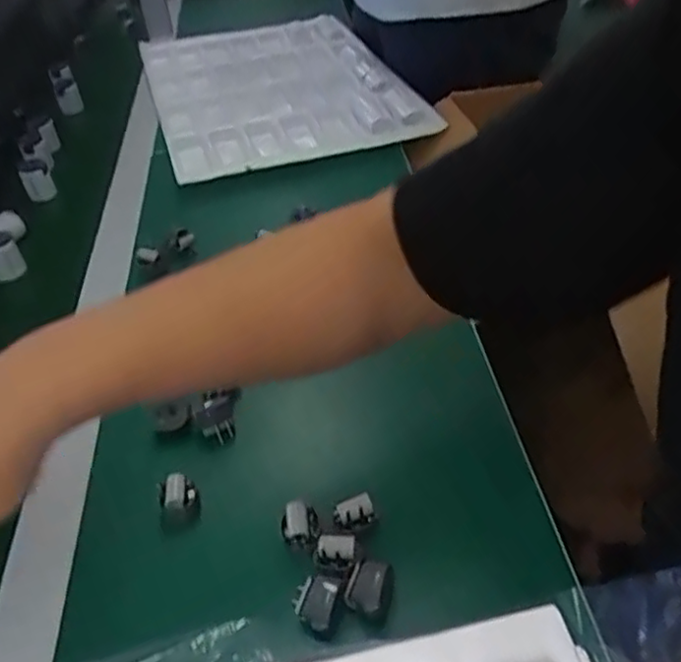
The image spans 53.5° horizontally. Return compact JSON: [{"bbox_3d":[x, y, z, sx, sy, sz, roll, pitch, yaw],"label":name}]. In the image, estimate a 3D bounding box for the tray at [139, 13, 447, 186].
[{"bbox_3d":[-0.109,-0.370,0.980,0.323,0.026,0.572,-16,40,-10],"label":"tray"}]

